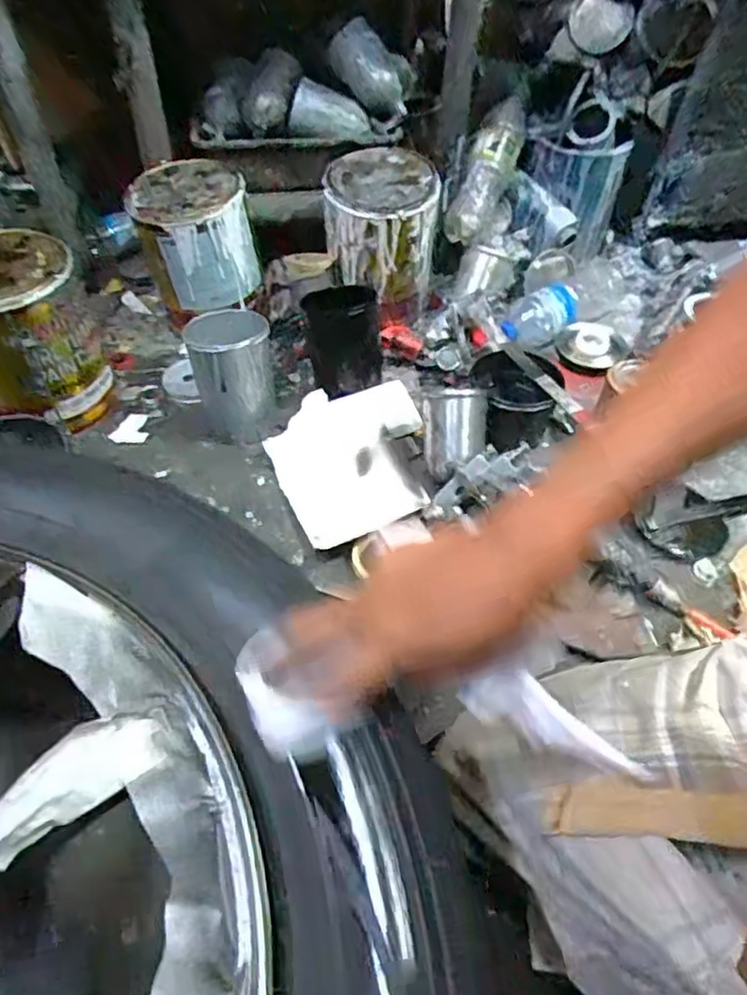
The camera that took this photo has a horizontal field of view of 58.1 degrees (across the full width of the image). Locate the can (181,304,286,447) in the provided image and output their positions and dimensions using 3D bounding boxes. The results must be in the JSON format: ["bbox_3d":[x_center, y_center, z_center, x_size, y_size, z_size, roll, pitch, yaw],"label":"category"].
[{"bbox_3d":[-0.180,-0.154,0.874,0.098,0.163,0.098,0,48,0],"label":"can"}]

